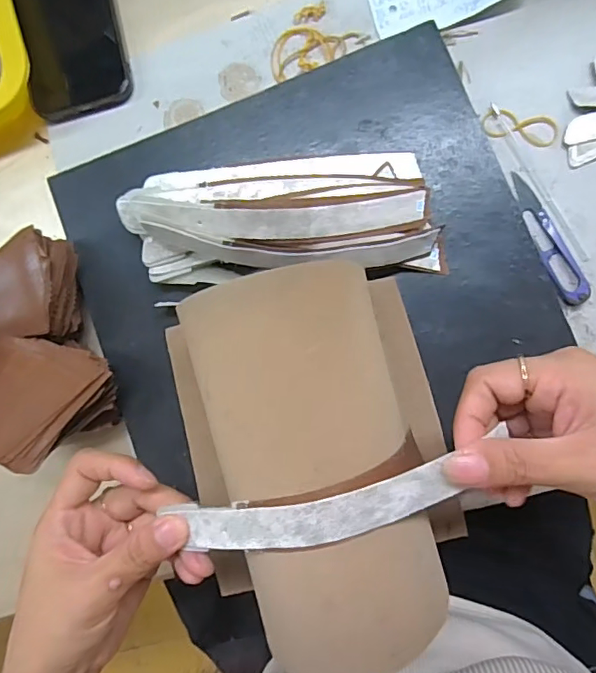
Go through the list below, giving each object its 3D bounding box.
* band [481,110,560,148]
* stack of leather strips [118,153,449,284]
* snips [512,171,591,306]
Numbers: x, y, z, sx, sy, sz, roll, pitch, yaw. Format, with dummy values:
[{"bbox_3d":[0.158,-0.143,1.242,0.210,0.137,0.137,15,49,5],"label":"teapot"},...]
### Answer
[{"bbox_3d":[0.158,-0.149,0.363,0.052,0.004,0.021,13,90,5],"label":"band"},{"bbox_3d":[-0.010,-0.081,0.335,0.205,0.049,0.082,-3,88,5],"label":"stack of leather strips"},{"bbox_3d":[0.173,-0.068,0.352,0.021,0.009,0.099,-22,87,4],"label":"snips"}]

